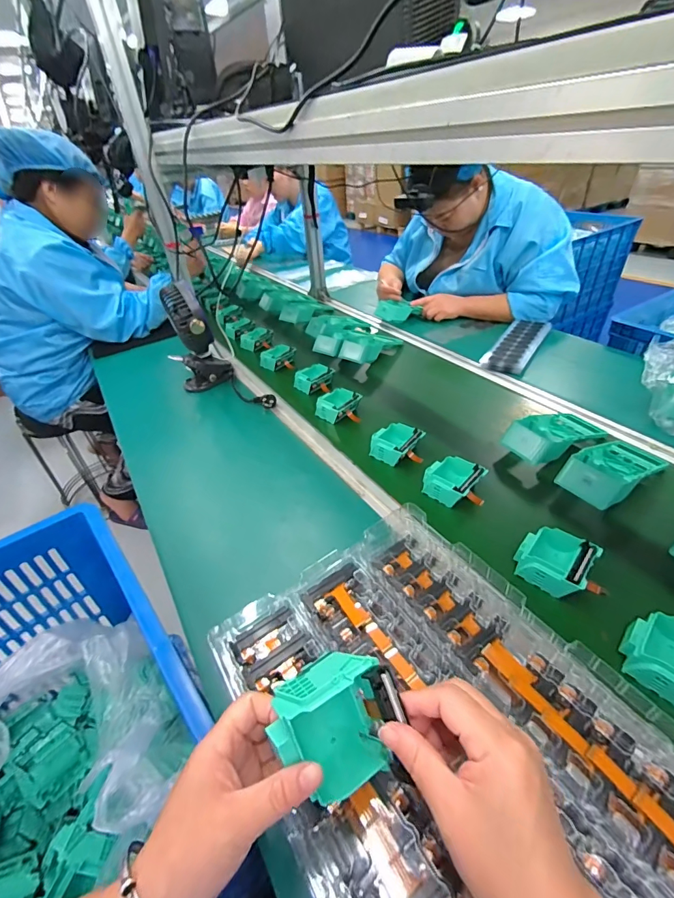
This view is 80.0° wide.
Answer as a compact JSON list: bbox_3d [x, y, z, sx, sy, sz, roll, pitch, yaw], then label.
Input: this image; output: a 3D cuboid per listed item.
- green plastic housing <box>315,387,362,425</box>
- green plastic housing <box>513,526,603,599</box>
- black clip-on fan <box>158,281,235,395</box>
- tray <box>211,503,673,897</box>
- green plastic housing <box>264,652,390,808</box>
[{"bbox_3d":[0.002,-0.093,0.840,0.083,0.038,0.067,-33,43,-31],"label":"green plastic housing"},{"bbox_3d":[0.273,0.143,0.508,0.084,0.036,0.083,24,46,35],"label":"green plastic housing"},{"bbox_3d":[-0.327,-0.249,0.931,0.120,0.227,0.116,-12,36,-7],"label":"black clip-on fan"},{"bbox_3d":[0.085,0.231,0.332,0.278,0.039,0.381,-26,40,-23],"label":"tray"},{"bbox_3d":[-0.003,0.189,0.275,0.076,0.069,0.063,-29,42,-27],"label":"green plastic housing"}]

